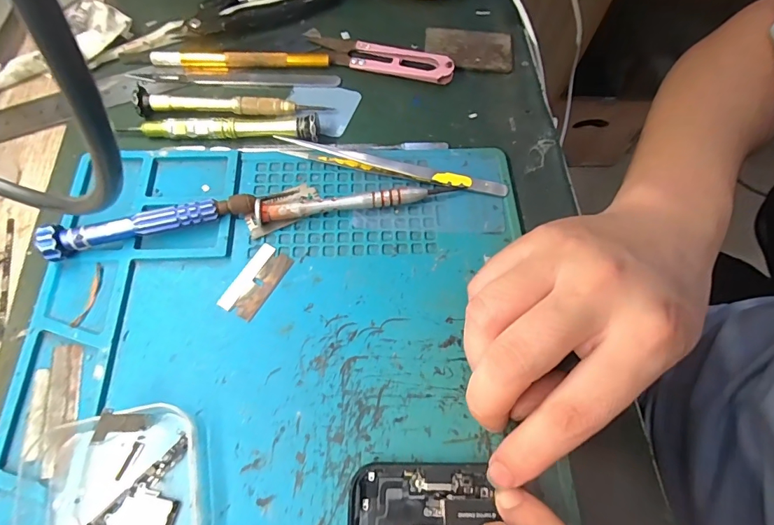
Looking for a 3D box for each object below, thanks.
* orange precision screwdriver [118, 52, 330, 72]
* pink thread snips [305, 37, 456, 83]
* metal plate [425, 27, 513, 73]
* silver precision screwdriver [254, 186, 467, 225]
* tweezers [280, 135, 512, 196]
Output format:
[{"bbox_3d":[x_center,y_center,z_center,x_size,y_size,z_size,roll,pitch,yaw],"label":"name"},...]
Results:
[{"bbox_3d":[-0.106,-0.133,0.277,0.134,0.007,0.010,0,66,-3],"label":"orange precision screwdriver"},{"bbox_3d":[-0.005,-0.138,0.283,0.101,0.011,0.022,16,66,4],"label":"pink thread snips"},{"bbox_3d":[0.057,-0.149,0.293,0.060,0.004,0.035,9,65,1],"label":"metal plate"},{"bbox_3d":[-0.015,-0.034,0.235,0.113,0.010,0.010,-9,66,-7],"label":"silver precision screwdriver"},{"bbox_3d":[0.002,-0.057,0.246,0.135,0.008,0.013,15,66,4],"label":"tweezers"}]

